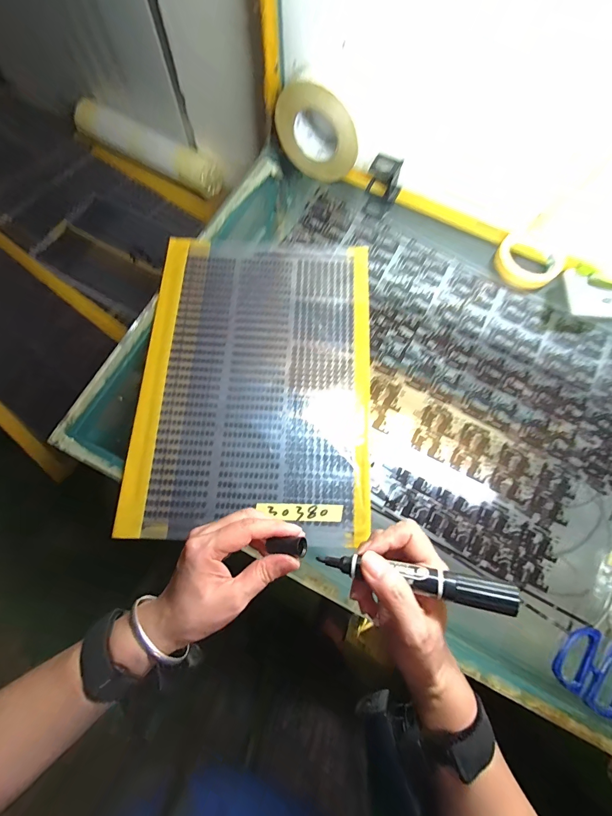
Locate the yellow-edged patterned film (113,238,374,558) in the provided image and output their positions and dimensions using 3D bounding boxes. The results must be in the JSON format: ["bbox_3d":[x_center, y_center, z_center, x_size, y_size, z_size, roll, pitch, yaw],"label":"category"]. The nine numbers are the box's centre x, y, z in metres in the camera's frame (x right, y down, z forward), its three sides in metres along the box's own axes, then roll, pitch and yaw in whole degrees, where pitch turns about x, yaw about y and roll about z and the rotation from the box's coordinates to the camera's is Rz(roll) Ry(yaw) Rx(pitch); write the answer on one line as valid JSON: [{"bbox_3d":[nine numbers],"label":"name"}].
[{"bbox_3d":[-0.067,-0.047,0.506,0.318,0.007,0.447,5,73,0],"label":"yellow-edged patterned film"}]

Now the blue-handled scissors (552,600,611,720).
[{"bbox_3d":[0.366,0.268,0.418,0.081,0.014,0.172,42,76,10],"label":"blue-handled scissors"}]

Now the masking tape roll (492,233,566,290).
[{"bbox_3d":[0.361,-0.235,0.564,0.097,0.025,0.082,0,73,-2],"label":"masking tape roll"}]

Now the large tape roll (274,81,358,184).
[{"bbox_3d":[0.012,-0.423,0.555,0.140,0.135,0.026,29,74,7],"label":"large tape roll"}]

